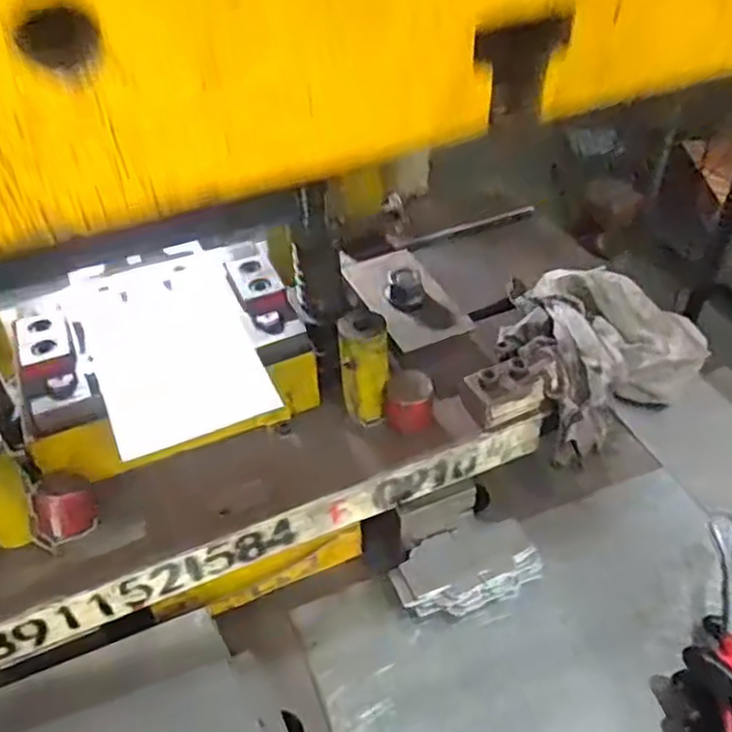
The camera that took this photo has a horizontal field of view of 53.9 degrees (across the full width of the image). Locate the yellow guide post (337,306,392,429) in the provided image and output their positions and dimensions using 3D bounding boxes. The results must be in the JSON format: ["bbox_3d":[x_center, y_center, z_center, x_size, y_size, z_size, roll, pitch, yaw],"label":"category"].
[{"bbox_3d":[-0.001,0.001,0.614,0.041,0.098,0.046,-5,42,-2],"label":"yellow guide post"}]

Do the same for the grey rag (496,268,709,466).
[{"bbox_3d":[0.257,-0.025,0.839,0.255,0.074,0.204,-26,47,-23],"label":"grey rag"}]

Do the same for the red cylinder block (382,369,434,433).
[{"bbox_3d":[0.037,0.031,0.618,0.041,0.041,0.037,-2,42,1],"label":"red cylinder block"}]

